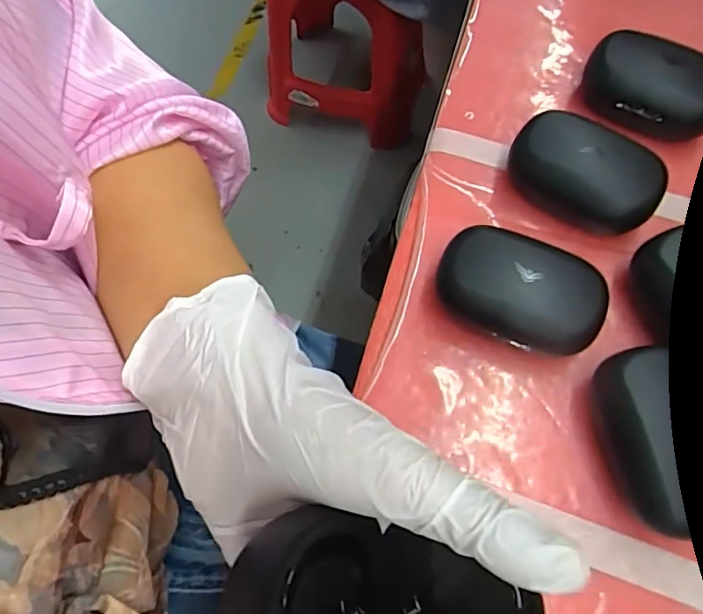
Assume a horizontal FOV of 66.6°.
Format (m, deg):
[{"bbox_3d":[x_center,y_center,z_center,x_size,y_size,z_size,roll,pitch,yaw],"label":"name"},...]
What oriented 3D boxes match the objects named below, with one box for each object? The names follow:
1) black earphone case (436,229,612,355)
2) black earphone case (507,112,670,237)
[{"bbox_3d":[0.089,-0.008,0.286,0.085,0.037,0.056,25,69,11],"label":"black earphone case"},{"bbox_3d":[0.137,-0.079,0.315,0.085,0.040,0.055,34,71,14],"label":"black earphone case"}]

